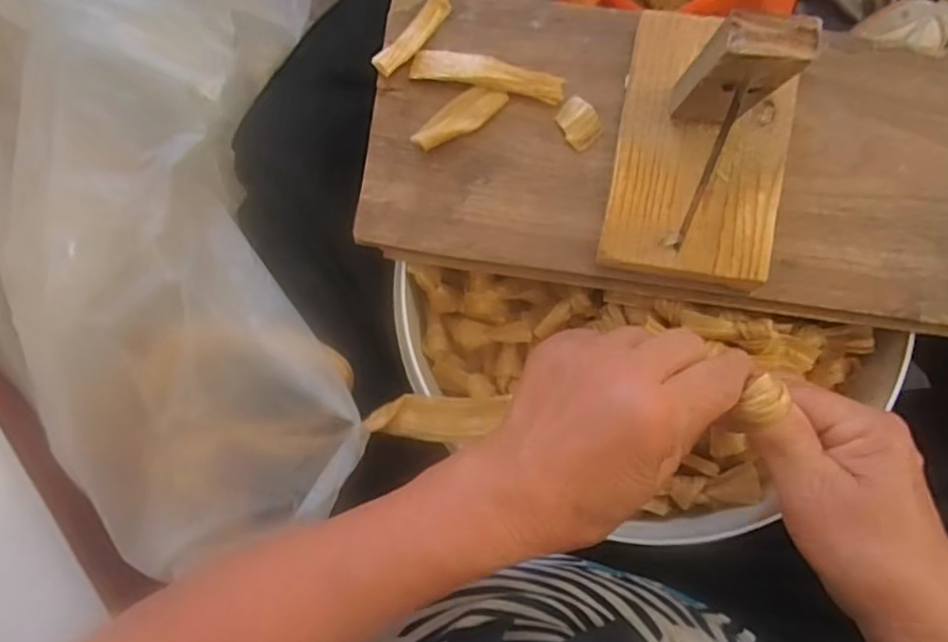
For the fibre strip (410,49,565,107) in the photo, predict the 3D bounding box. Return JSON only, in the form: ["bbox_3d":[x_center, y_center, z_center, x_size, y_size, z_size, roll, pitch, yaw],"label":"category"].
[{"bbox_3d":[0.008,-0.144,0.364,0.089,0.010,0.020,13,86,4],"label":"fibre strip"}]

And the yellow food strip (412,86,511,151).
[{"bbox_3d":[-0.009,-0.118,0.364,0.058,0.006,0.022,-34,84,0],"label":"yellow food strip"}]

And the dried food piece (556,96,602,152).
[{"bbox_3d":[0.061,-0.114,0.363,0.023,0.004,0.026,-42,84,-1],"label":"dried food piece"}]

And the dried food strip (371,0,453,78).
[{"bbox_3d":[-0.036,-0.169,0.371,0.015,0.009,0.060,38,88,6],"label":"dried food strip"}]

